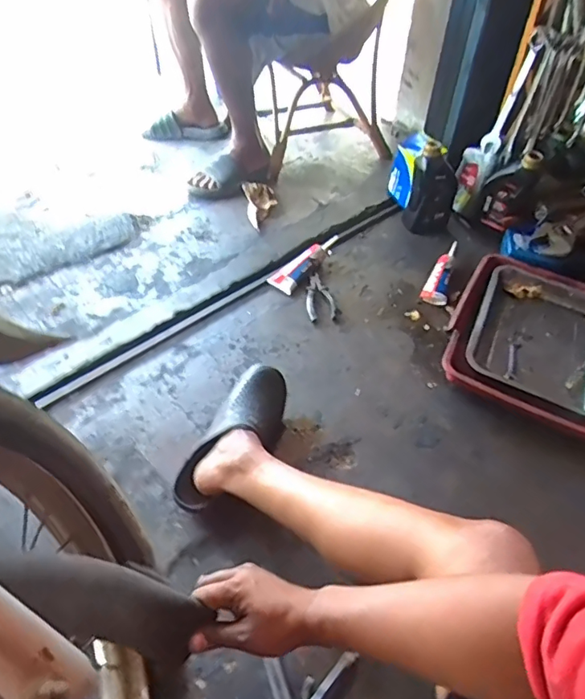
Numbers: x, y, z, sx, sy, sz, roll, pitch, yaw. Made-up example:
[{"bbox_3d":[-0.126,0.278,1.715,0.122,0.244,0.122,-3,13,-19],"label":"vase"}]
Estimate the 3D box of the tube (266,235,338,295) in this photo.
[{"bbox_3d":[0.021,-0.201,1.201,0.067,0.033,0.191,29,54,22],"label":"tube"}]

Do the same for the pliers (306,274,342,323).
[{"bbox_3d":[0.060,-0.116,1.130,0.071,0.014,0.142,-6,49,-7],"label":"pliers"}]

